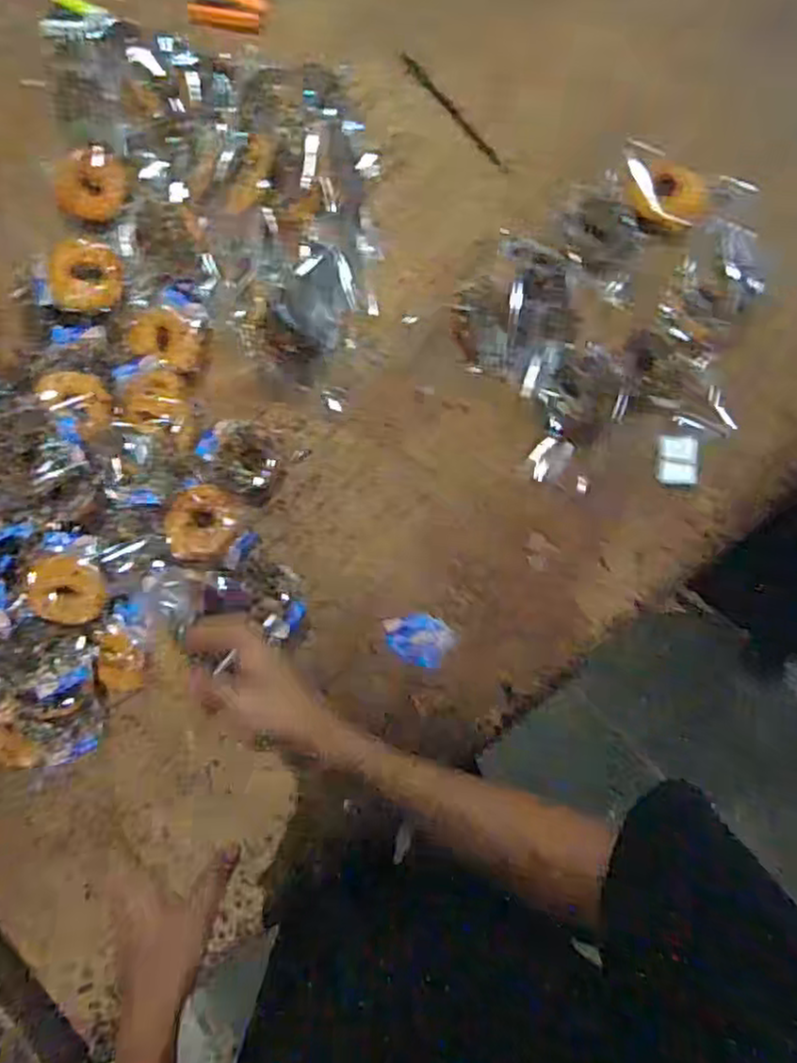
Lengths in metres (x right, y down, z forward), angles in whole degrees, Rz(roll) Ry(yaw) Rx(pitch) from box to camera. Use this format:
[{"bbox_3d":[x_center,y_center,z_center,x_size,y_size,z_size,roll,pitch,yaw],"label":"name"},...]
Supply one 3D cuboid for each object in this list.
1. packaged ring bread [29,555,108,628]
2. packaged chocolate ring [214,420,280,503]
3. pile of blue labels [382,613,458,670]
[{"bbox_3d":[-0.373,0.067,0.802,0.077,0.021,0.075,0,89,0],"label":"packaged ring bread"},{"bbox_3d":[-0.186,-0.086,0.875,0.074,0.021,0.093,7,89,0],"label":"packaged chocolate ring"},{"bbox_3d":[0.024,0.129,0.871,0.084,0.022,0.062,32,89,1],"label":"pile of blue labels"}]

